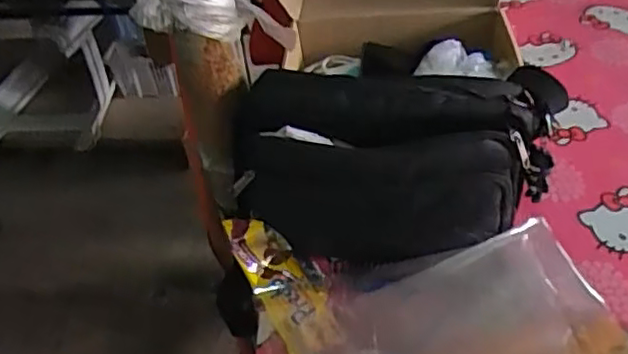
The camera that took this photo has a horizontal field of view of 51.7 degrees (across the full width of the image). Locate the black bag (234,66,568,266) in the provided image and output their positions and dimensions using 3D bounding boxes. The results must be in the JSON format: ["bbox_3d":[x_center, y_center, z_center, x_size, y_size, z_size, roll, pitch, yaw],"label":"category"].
[{"bbox_3d":[0.073,-0.007,0.596,0.290,0.168,0.099,-2,42,6],"label":"black bag"}]

